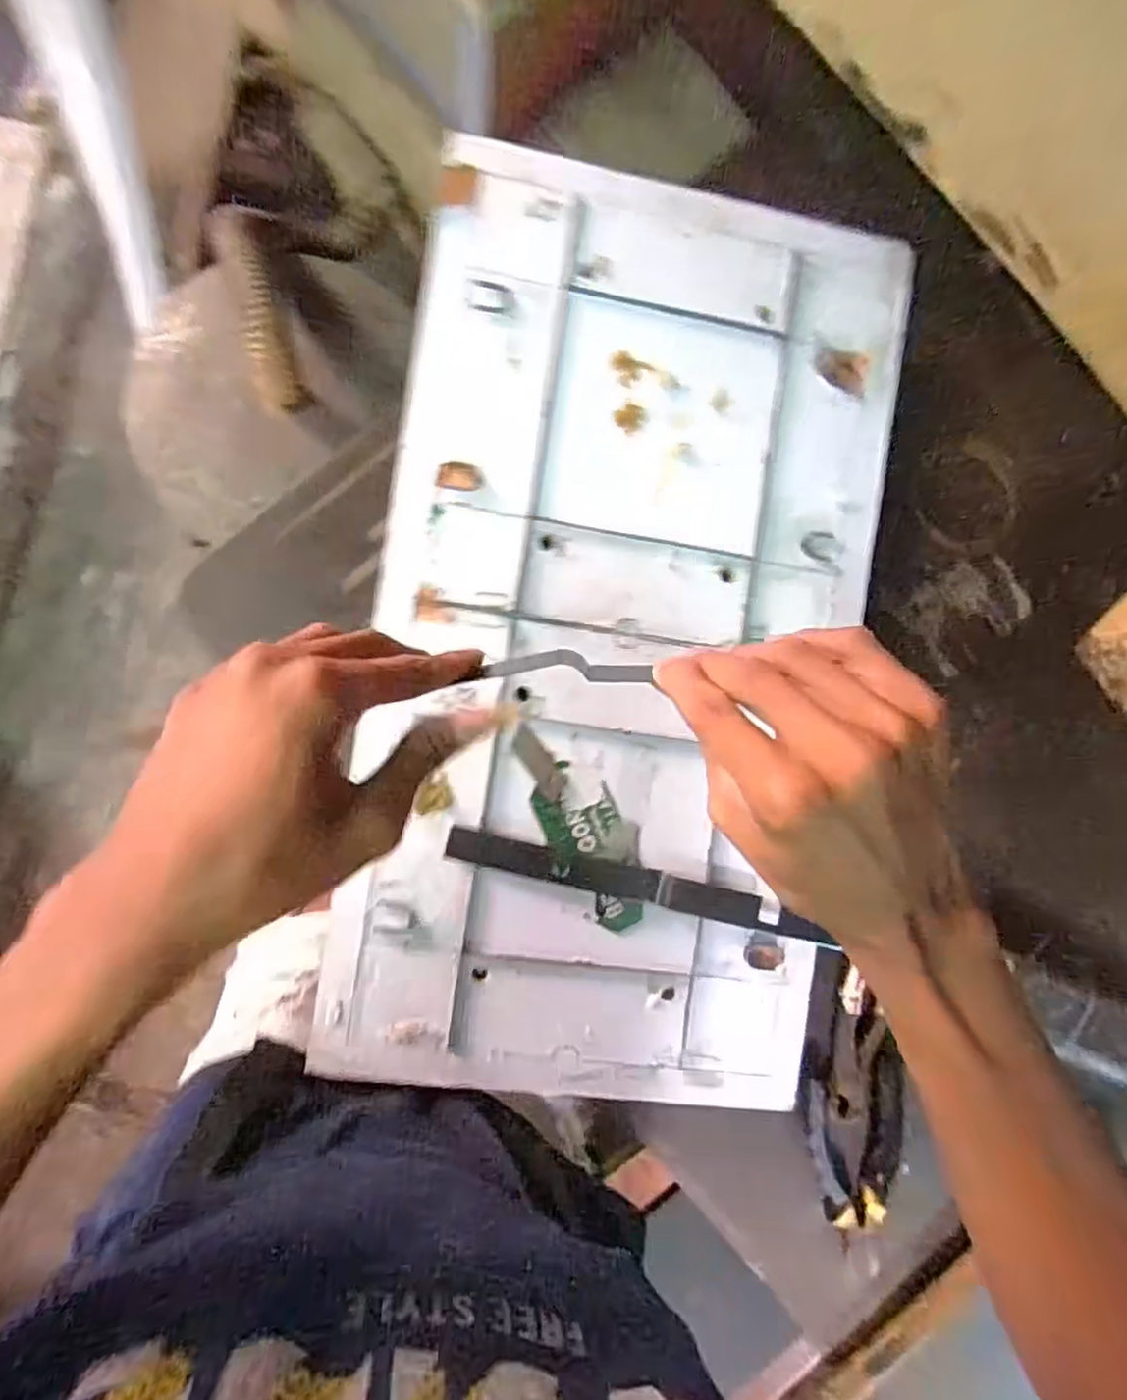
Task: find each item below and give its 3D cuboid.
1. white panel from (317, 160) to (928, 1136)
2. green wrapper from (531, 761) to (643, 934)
[{"bbox_3d":[0.044,-0.044,0.467,0.333,0.026,0.613,8,87,-9],"label":"white panel"},{"bbox_3d":[0.024,0.099,0.464,0.052,0.005,0.118,-32,94,-9],"label":"green wrapper"}]

